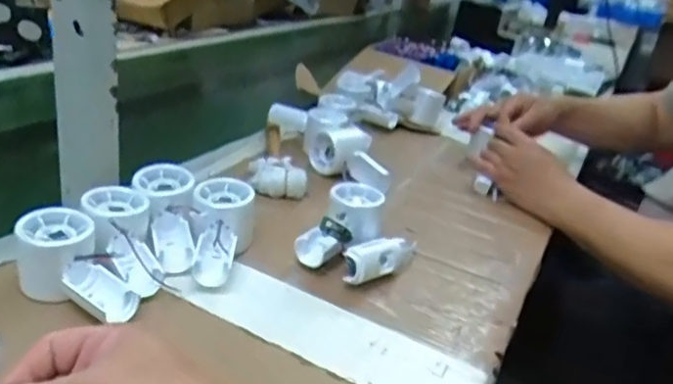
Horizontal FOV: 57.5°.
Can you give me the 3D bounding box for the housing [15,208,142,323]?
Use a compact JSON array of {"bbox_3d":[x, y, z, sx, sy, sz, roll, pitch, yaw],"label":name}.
[{"bbox_3d":[-0.211,0.063,0.491,0.103,0.061,0.057,26,29,33],"label":"housing"}]

